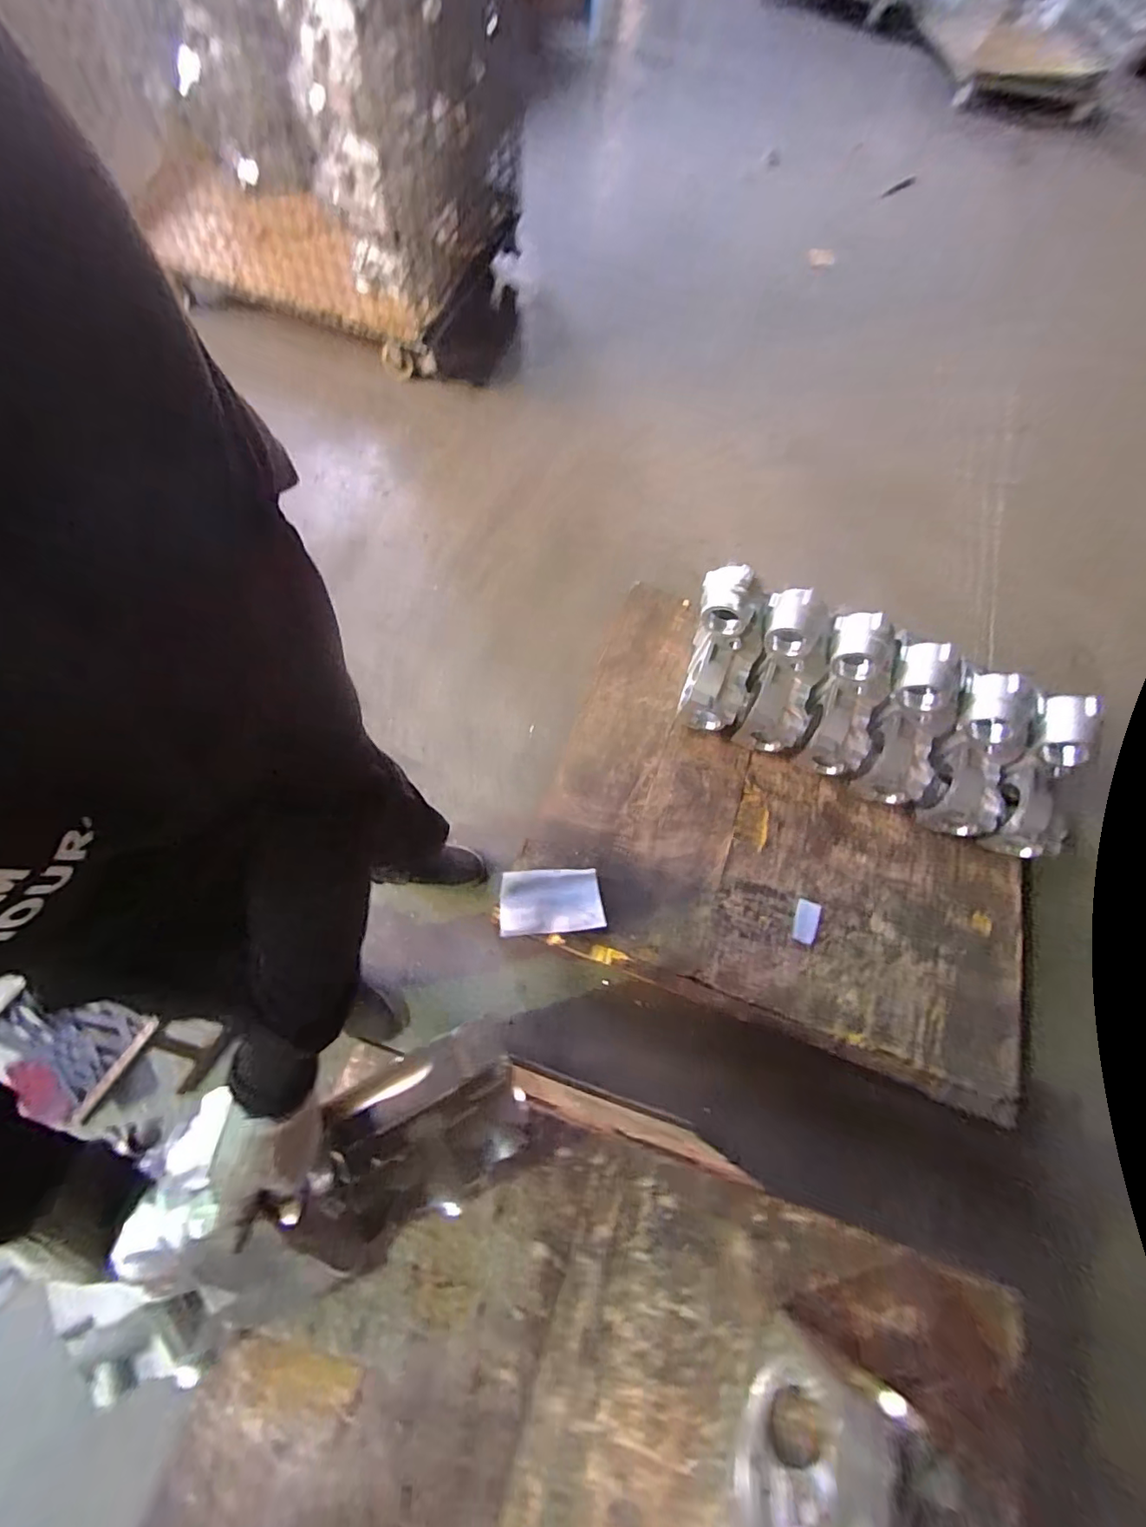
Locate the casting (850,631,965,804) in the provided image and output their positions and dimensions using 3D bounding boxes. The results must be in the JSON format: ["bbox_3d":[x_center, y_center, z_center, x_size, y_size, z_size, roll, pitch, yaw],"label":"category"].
[{"bbox_3d":[0.850,-0.101,1.381,0.189,0.156,0.416,5,111,0],"label":"casting"}]

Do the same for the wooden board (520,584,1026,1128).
[{"bbox_3d":[0.582,0.137,1.419,1.261,0.078,1.068,21,67,3],"label":"wooden board"}]

